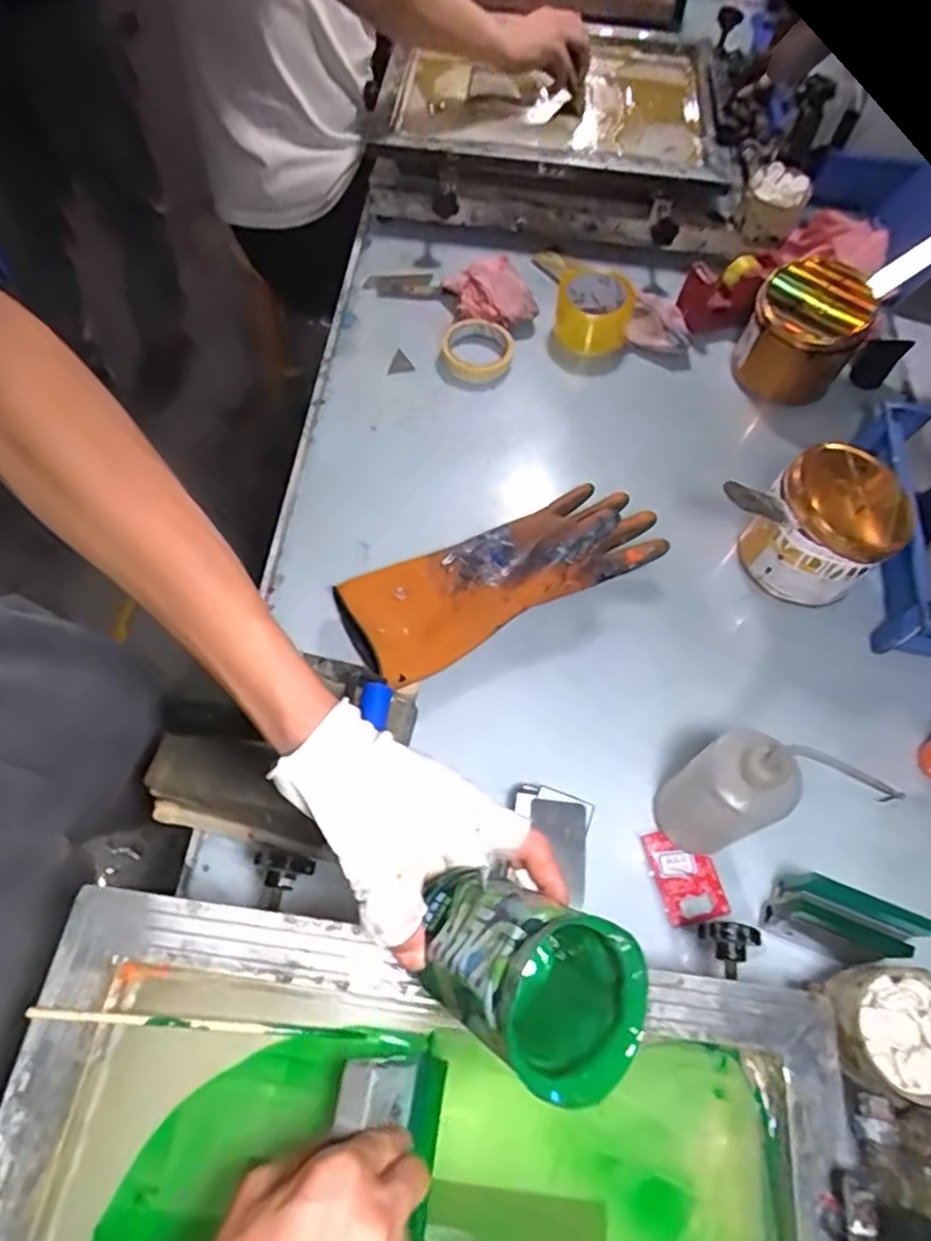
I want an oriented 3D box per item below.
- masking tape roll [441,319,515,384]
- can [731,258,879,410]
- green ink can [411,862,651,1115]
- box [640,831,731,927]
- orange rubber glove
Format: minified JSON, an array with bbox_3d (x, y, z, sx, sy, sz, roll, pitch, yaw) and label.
[{"bbox_3d":[0.011,-0.357,0.893,0.099,0.023,0.097,2,63,-3],"label":"masking tape roll"},{"bbox_3d":[0.415,-0.358,0.843,0.132,0.117,0.144,2,63,-3],"label":"can"},{"bbox_3d":[0.025,0.170,0.334,0.076,0.120,0.071,46,67,-13],"label":"green ink can"},{"bbox_3d":[0.197,0.228,0.613,0.051,0.011,0.080,-11,64,-9],"label":"box"},{"bbox_3d":[0.044,-0.053,0.706,0.341,0.075,0.126,-24,67,-15],"label":"orange rubber glove"}]

